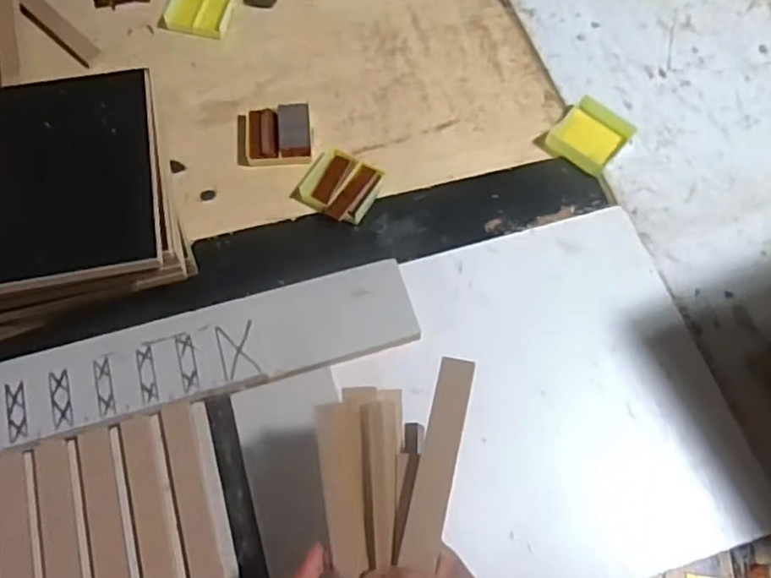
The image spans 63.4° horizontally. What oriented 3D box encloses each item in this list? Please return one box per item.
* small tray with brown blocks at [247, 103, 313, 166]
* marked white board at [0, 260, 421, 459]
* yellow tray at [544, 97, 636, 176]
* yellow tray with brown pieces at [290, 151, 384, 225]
[{"bbox_3d":[-0.105,-0.152,0.619,0.063,0.023,0.059,-2,67,-4],"label":"small tray with brown blocks"},{"bbox_3d":[-0.232,0.077,0.481,0.527,0.026,0.070,-16,68,-9],"label":"marked white board"},{"bbox_3d":[0.210,-0.157,0.638,0.063,0.015,0.073,39,71,13],"label":"yellow tray"},{"bbox_3d":[-0.044,-0.101,0.603,0.069,0.012,0.069,30,69,10],"label":"yellow tray with brown pieces"}]

